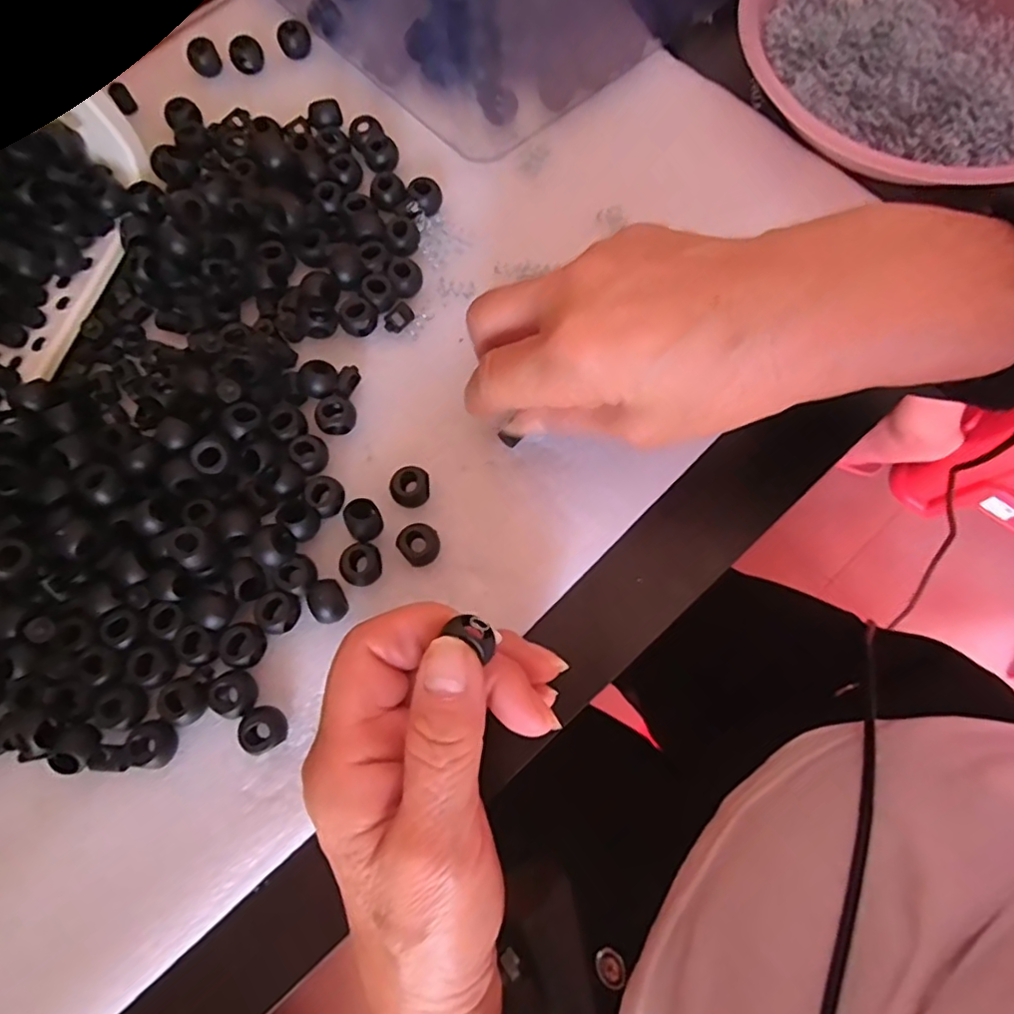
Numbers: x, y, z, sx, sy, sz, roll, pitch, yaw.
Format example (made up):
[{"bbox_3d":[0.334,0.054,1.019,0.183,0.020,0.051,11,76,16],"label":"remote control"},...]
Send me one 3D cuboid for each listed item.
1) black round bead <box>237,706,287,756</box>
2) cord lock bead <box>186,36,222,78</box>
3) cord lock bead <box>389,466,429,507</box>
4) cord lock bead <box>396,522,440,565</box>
[{"bbox_3d":[-0.094,0.085,0.235,0.017,0.010,0.016,0,74,2],"label":"black round bead"},{"bbox_3d":[-0.165,-0.245,0.331,0.016,0.013,0.013,-28,75,-6],"label":"cord lock bead"},{"bbox_3d":[-0.041,-0.008,0.263,0.015,0.014,0.016,0,74,2],"label":"cord lock bead"},{"bbox_3d":[-0.036,0.016,0.254,0.016,0.014,0.016,0,74,2],"label":"cord lock bead"}]

